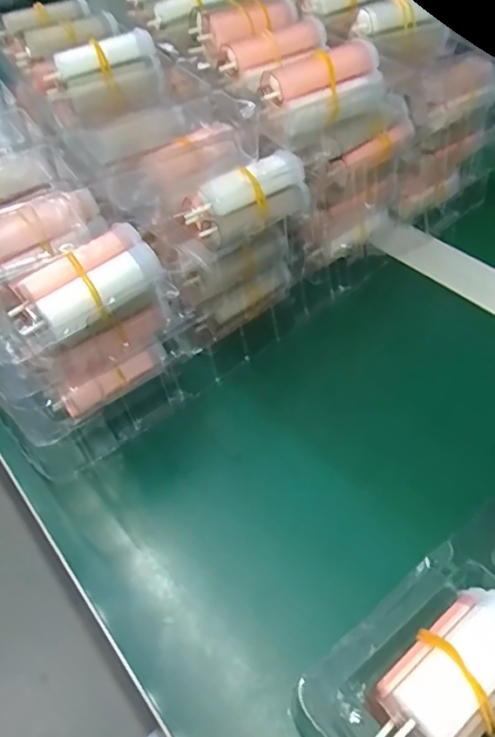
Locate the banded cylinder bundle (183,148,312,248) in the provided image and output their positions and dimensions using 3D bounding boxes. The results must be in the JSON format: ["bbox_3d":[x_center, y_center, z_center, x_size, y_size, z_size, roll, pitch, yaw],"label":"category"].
[{"bbox_3d":[0.001,-0.094,0.298,0.071,0.036,0.018,-30,52,-20],"label":"banded cylinder bundle"}]

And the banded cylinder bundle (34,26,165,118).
[{"bbox_3d":[-0.090,-0.182,0.338,0.073,0.035,0.020,-23,50,-15],"label":"banded cylinder bundle"}]

